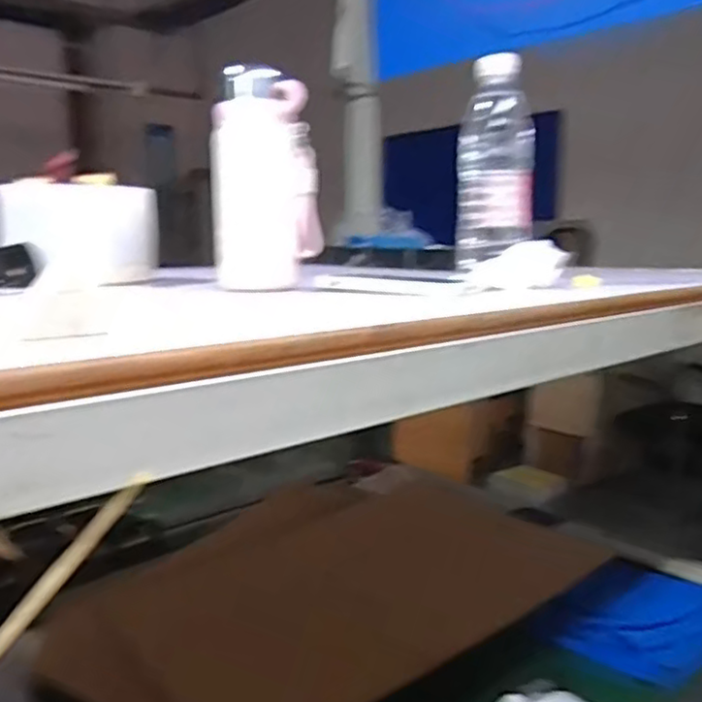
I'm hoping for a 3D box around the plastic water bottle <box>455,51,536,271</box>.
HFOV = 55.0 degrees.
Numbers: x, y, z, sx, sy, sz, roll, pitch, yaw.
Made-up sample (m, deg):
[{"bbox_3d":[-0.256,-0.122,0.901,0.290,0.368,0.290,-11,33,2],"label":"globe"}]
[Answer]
[{"bbox_3d":[0.150,-0.195,0.690,0.071,0.200,0.056,3,10,22],"label":"plastic water bottle"}]

